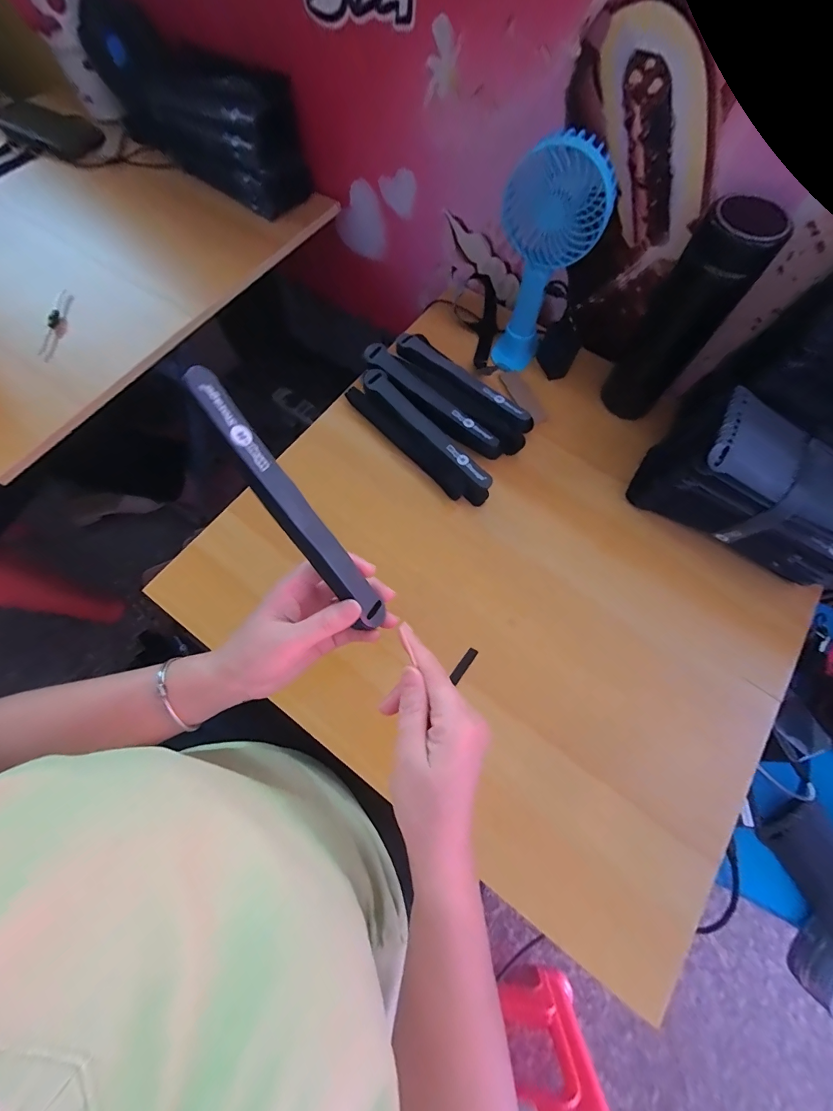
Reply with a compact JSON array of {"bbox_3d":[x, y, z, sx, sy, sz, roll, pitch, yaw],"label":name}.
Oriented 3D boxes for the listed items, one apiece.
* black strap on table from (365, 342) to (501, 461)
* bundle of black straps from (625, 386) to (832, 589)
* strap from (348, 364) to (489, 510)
[{"bbox_3d":[0.016,-0.183,0.480,0.199,0.020,0.031,43,81,8],"label":"black strap on table"},{"bbox_3d":[0.367,-0.066,0.415,0.229,0.123,0.105,29,72,10],"label":"bundle of black straps"},{"bbox_3d":[0.000,-0.140,0.472,0.044,0.045,0.220,-41,75,-14],"label":"strap"}]

